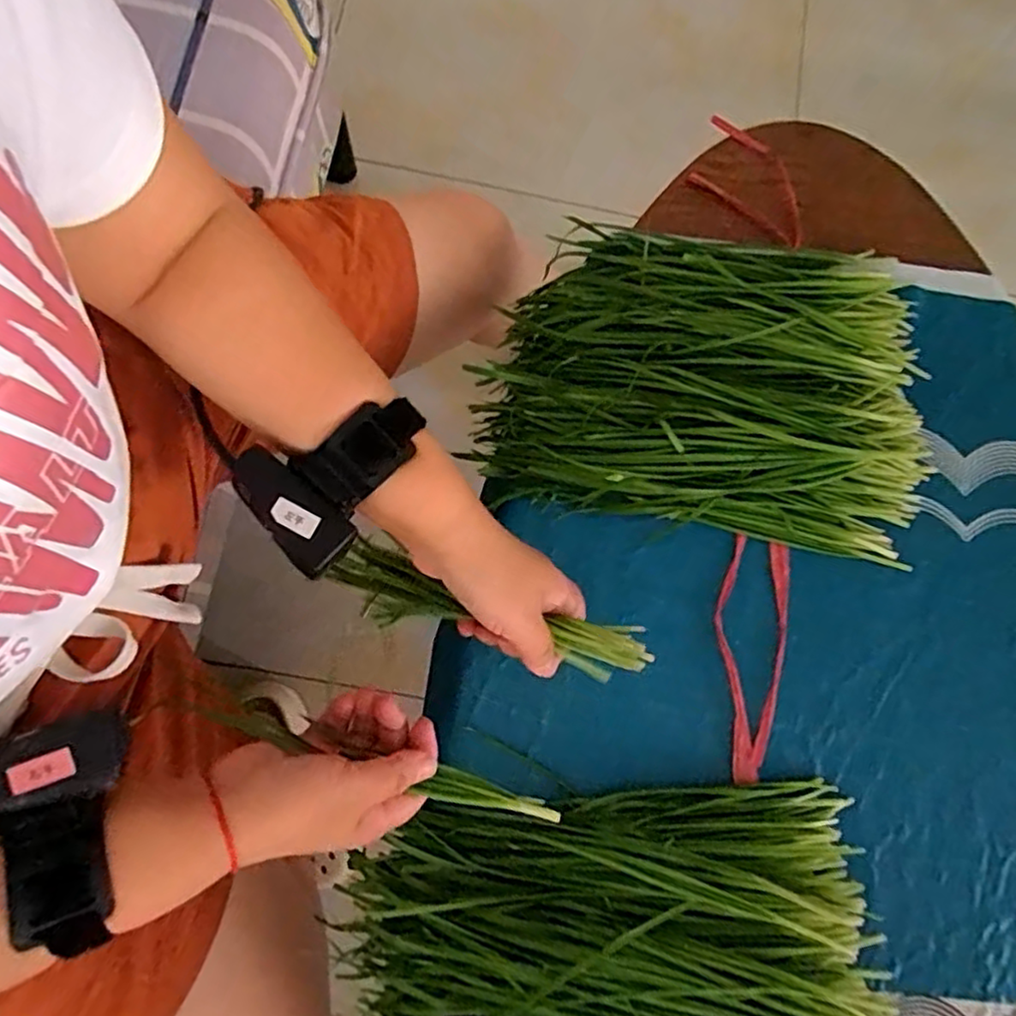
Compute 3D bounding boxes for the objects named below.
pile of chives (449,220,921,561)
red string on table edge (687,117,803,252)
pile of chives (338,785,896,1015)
[{"bbox_3d":[0.155,-0.105,0.508,0.331,0.038,0.244,10,77,-3],"label":"pile of chives"},{"bbox_3d":[0.218,-0.288,0.570,0.133,0.011,0.079,43,78,4],"label":"red string on table edge"},{"bbox_3d":[0.070,0.292,0.409,0.331,0.038,0.195,-2,78,-6],"label":"pile of chives"}]

